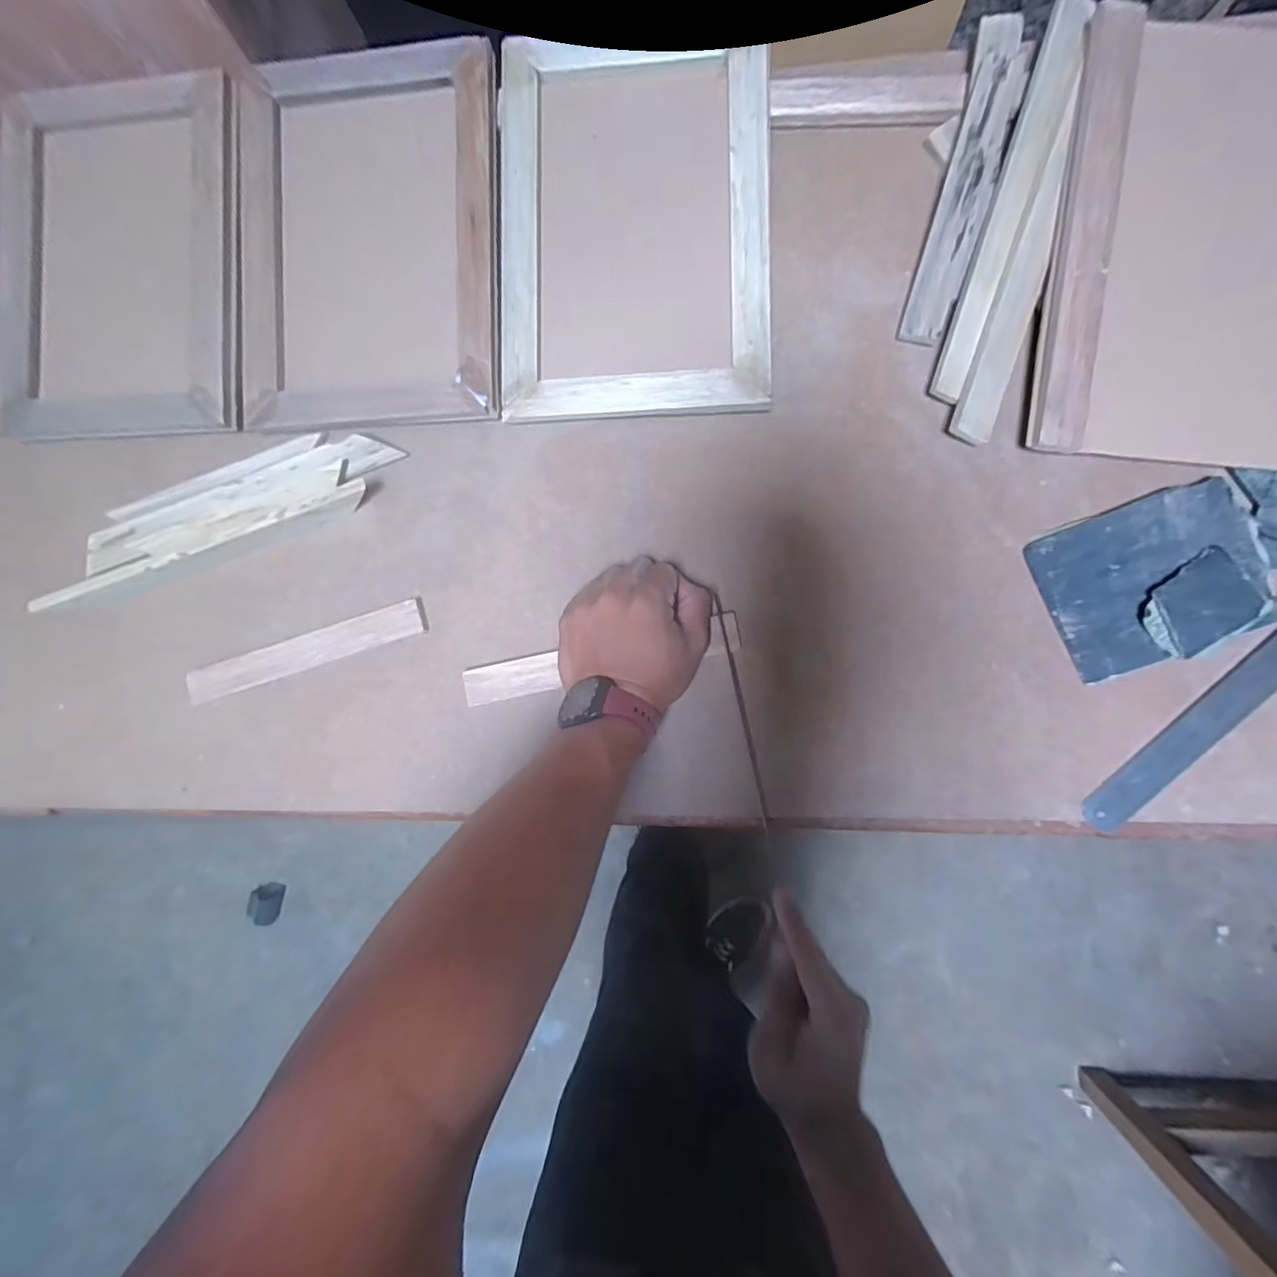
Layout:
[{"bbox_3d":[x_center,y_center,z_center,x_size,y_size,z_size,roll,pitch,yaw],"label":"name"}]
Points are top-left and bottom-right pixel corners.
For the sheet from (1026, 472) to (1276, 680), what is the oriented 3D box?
[{"bbox_3d":[0.368,-0.044,0.389,0.140,0.009,0.110,-22,87,4],"label":"sheet"}]

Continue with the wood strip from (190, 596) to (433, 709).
[{"bbox_3d":[-0.269,0.011,0.437,0.202,0.012,0.029,-17,87,4],"label":"wood strip"}]

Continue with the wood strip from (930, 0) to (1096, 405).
[{"bbox_3d":[0.270,-0.317,0.389,0.028,0.010,0.290,17,90,5],"label":"wood strip"}]

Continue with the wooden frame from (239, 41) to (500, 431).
[{"bbox_3d":[-0.217,-0.321,0.436,0.209,0.012,0.298,-1,89,4],"label":"wooden frame"}]

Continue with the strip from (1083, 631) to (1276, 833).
[{"bbox_3d":[0.417,0.041,0.378,0.029,0.006,0.254,45,92,4],"label":"strip"}]

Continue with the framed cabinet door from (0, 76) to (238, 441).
[{"bbox_3d":[-0.442,-0.326,0.463,0.229,0.044,0.317,-3,88,4],"label":"framed cabinet door"}]

